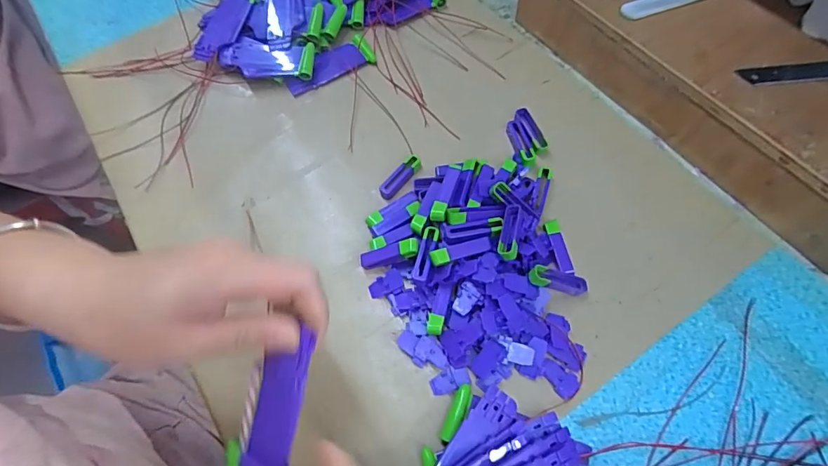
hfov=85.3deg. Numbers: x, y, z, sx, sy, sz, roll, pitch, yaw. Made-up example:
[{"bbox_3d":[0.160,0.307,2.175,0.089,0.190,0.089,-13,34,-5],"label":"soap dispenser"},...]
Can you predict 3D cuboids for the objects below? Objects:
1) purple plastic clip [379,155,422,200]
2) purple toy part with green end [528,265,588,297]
[{"bbox_3d":[-0.011,-0.047,0.378,0.014,0.007,0.045,32,70,17],"label":"purple plastic clip"},{"bbox_3d":[0.102,0.034,0.320,0.045,0.010,0.012,16,63,-18],"label":"purple toy part with green end"}]

